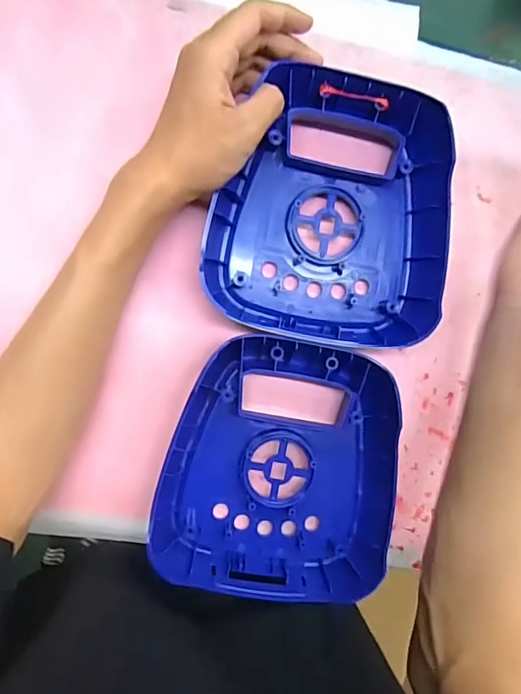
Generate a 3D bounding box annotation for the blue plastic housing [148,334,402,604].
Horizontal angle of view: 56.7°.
[{"bbox_3d":[0.017,0.088,0.344,0.161,0.037,0.179,14,91,-9],"label":"blue plastic housing"}]

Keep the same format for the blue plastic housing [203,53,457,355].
[{"bbox_3d":[0.051,-0.094,0.338,0.163,0.038,0.177,10,92,-8],"label":"blue plastic housing"}]

